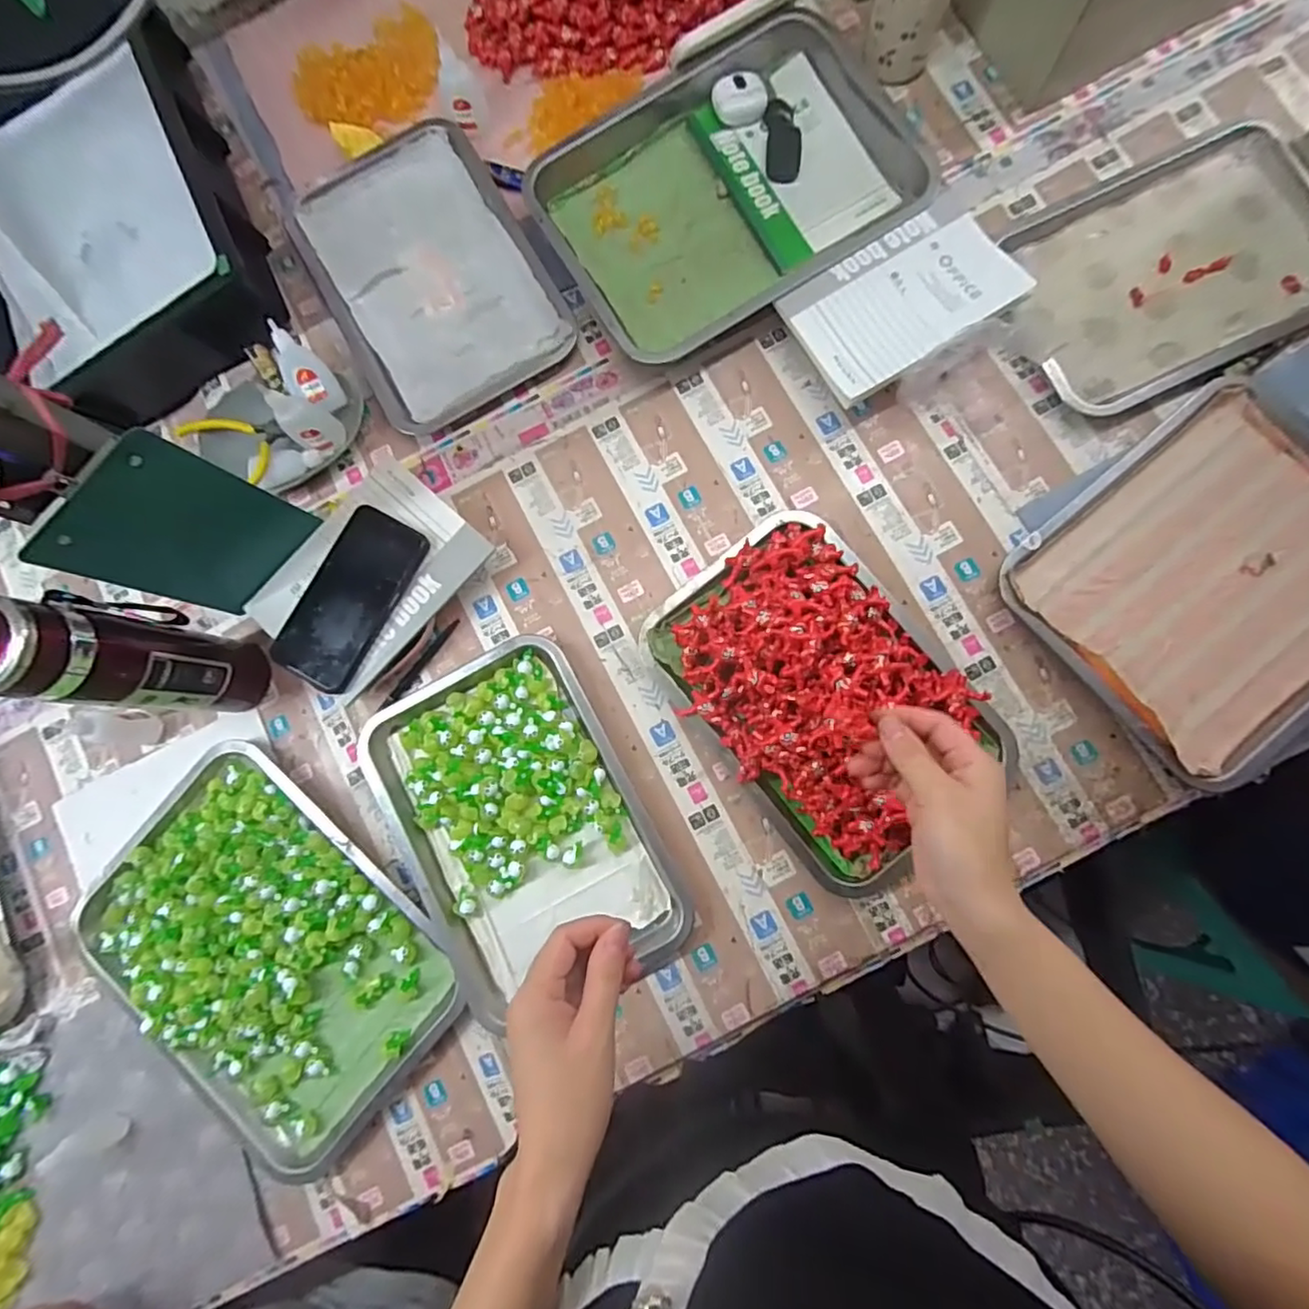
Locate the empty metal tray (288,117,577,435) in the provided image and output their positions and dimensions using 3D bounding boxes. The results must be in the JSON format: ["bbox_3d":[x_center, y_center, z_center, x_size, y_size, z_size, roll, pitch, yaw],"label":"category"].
[{"bbox_3d":[-0.235,-0.393,0.632,0.206,0.022,0.307,-30,81,-1],"label":"empty metal tray"}]

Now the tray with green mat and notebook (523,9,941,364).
[{"bbox_3d":[0.077,-0.464,0.614,0.347,0.040,0.269,-33,81,-2],"label":"tray with green mat and notebook"}]

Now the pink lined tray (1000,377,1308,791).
[{"bbox_3d":[0.496,-0.066,0.536,0.302,0.026,0.263,-40,81,-3],"label":"pink lined tray"}]

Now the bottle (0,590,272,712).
[{"bbox_3d":[-0.431,0.003,0.517,0.064,0.243,0.082,8,84,5],"label":"bottle"}]

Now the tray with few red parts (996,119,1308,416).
[{"bbox_3d":[0.495,-0.372,0.582,0.309,0.018,0.213,-25,81,-1],"label":"tray with few red parts"}]

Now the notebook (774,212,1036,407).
[{"bbox_3d":[0.229,-0.328,0.560,0.196,0.013,0.124,-31,82,0],"label":"notebook"}]

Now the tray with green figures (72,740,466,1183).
[{"bbox_3d":[-0.369,0.280,0.578,0.354,0.046,0.271,41,88,8],"label":"tray with green figures"}]

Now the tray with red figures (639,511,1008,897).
[{"bbox_3d":[0.149,0.030,0.527,0.208,0.075,0.302,-38,81,-3],"label":"tray with red figures"}]

